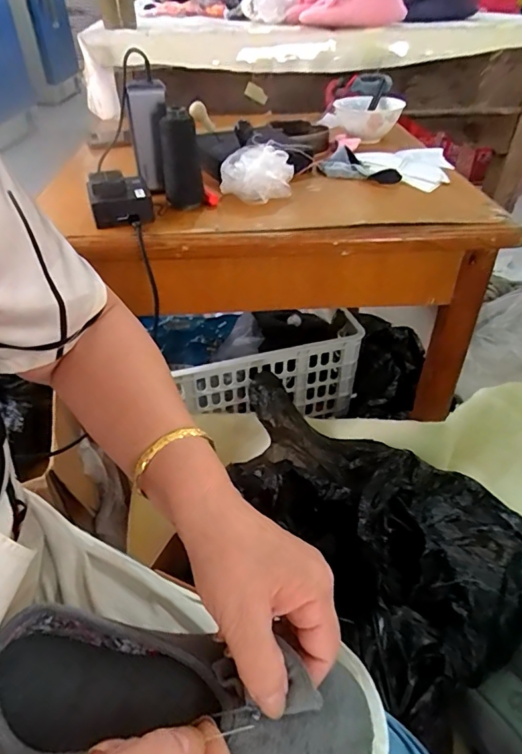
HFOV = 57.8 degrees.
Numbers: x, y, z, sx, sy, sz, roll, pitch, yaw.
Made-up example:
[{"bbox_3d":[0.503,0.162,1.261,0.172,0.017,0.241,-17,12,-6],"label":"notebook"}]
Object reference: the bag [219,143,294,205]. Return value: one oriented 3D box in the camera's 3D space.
[{"bbox_3d":[-0.006,-0.271,0.630,0.096,0.050,0.077,1,40,2],"label":"bag"}]

